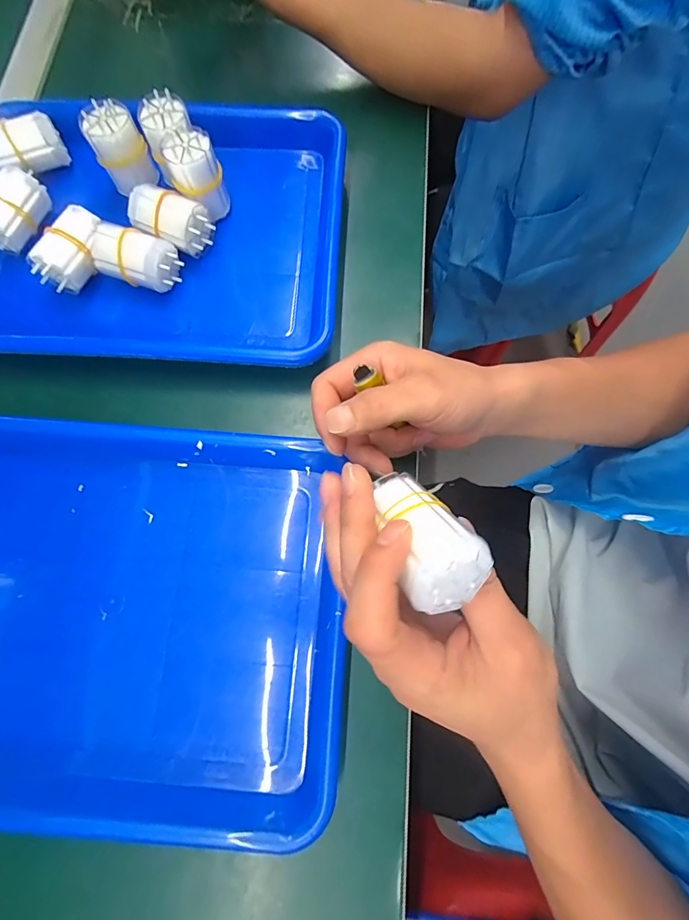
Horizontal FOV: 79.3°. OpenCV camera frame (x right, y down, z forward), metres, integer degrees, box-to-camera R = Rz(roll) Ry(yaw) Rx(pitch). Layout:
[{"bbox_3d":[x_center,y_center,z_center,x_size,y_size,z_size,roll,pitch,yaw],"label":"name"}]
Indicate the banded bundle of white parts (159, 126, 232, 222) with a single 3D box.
[{"bbox_3d":[-0.121,-0.233,0.342,0.038,0.052,0.039,-30,79,-6],"label":"banded bundle of white parts"}]

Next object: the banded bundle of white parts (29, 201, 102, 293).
[{"bbox_3d":[-0.216,-0.165,0.333,0.034,0.035,0.063,22,78,5],"label":"banded bundle of white parts"}]

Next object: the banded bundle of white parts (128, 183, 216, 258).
[{"bbox_3d":[-0.144,-0.196,0.351,0.062,0.044,0.036,22,78,5],"label":"banded bundle of white parts"}]

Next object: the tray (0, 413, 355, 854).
[{"bbox_3d":[-0.164,0.097,0.285,0.334,0.032,0.248,3,76,3],"label":"tray"}]

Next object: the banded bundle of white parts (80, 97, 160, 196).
[{"bbox_3d":[-0.188,-0.260,0.349,0.040,0.056,0.032,-31,79,-6],"label":"banded bundle of white parts"}]

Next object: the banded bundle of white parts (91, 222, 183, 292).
[{"bbox_3d":[-0.166,-0.160,0.341,0.061,0.044,0.037,16,78,4],"label":"banded bundle of white parts"}]

